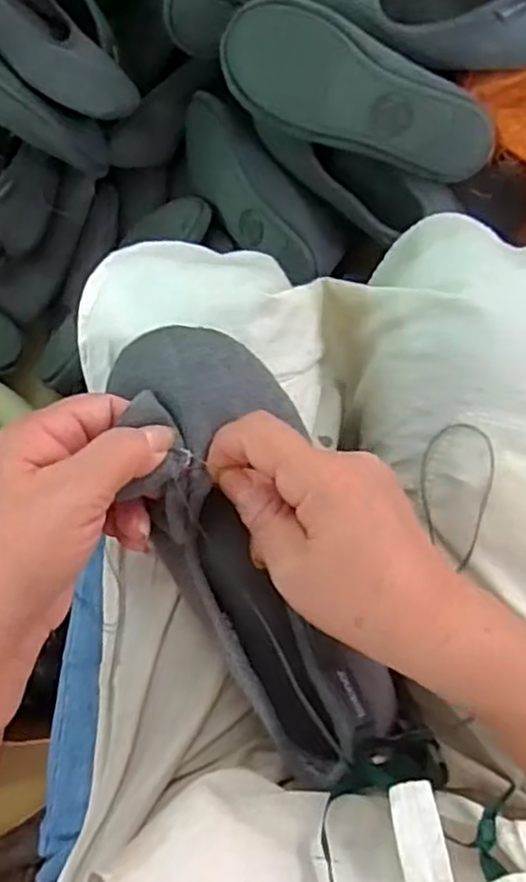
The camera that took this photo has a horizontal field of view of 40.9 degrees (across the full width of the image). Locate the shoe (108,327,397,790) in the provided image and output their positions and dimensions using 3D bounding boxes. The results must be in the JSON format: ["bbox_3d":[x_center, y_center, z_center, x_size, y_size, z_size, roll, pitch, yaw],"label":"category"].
[{"bbox_3d":[-0.004,0.053,0.338,0.077,0.051,0.221,-21,96,5],"label":"shoe"}]

